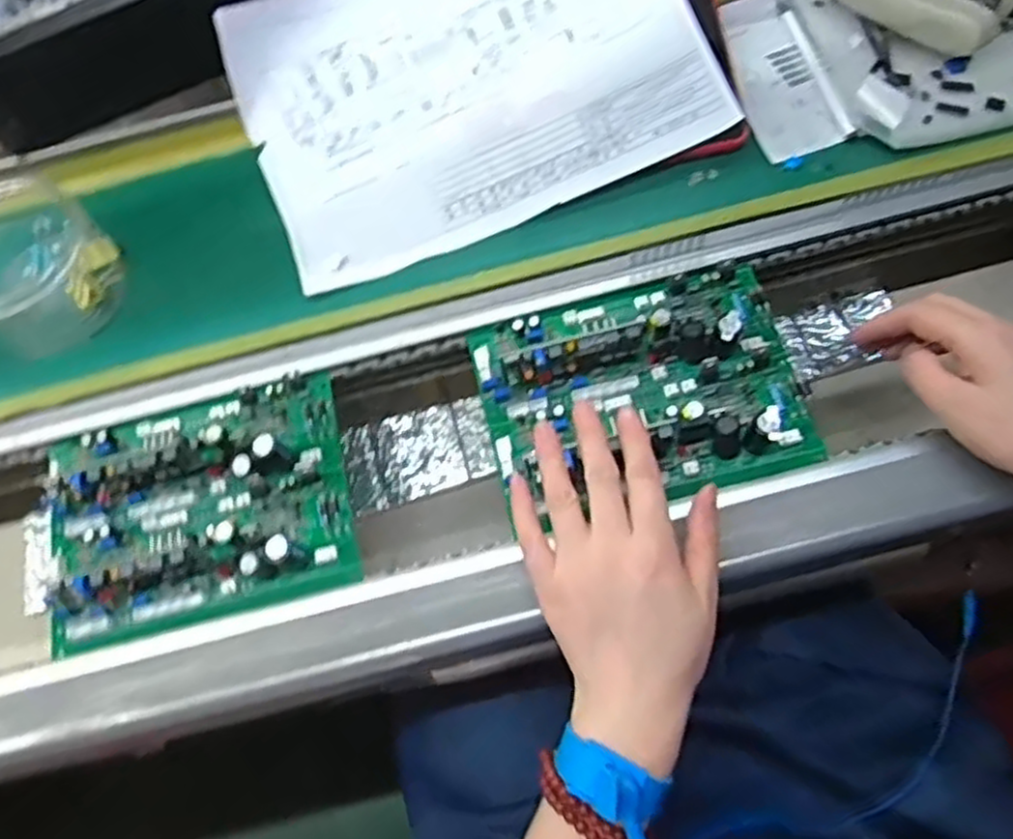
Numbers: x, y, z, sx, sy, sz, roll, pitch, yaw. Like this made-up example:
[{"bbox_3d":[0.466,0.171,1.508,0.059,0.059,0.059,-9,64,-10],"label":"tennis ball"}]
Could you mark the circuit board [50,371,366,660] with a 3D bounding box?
[{"bbox_3d":[-0.179,0.048,0.426,0.173,0.029,0.128,-14,73,-5],"label":"circuit board"}]

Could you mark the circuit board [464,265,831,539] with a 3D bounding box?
[{"bbox_3d":[0.075,-0.019,0.428,0.176,0.045,0.126,-12,72,-4],"label":"circuit board"}]

